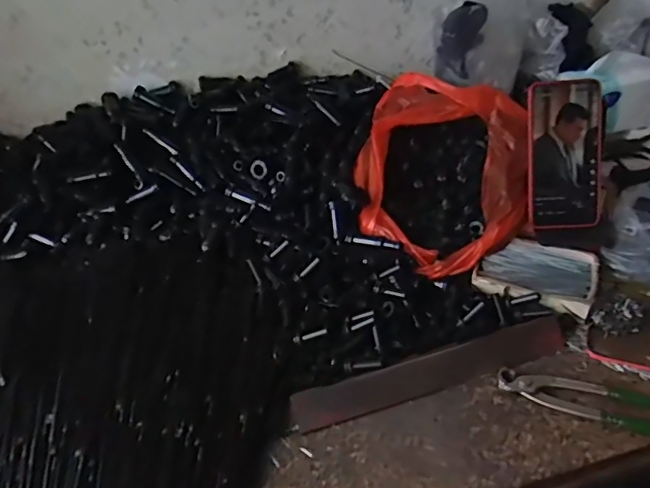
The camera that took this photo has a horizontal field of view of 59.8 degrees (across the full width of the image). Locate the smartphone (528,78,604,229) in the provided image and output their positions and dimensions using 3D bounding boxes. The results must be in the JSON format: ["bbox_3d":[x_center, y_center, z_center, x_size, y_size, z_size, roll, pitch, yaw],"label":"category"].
[{"bbox_3d":[0.271,-0.101,0.636,0.075,0.161,0.014,-3,9,5],"label":"smartphone"}]

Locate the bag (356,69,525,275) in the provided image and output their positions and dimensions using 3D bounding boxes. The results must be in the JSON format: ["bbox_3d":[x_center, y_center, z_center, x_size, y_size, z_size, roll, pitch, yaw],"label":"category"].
[{"bbox_3d":[0.138,-0.090,0.687,0.198,0.138,0.240,4,41,13],"label":"bag"}]

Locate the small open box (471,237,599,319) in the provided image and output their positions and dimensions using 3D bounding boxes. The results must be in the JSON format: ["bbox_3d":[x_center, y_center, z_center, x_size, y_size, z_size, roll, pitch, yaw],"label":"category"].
[{"bbox_3d":[0.239,0.035,0.641,0.122,0.023,0.090,14,45,23],"label":"small open box"}]

